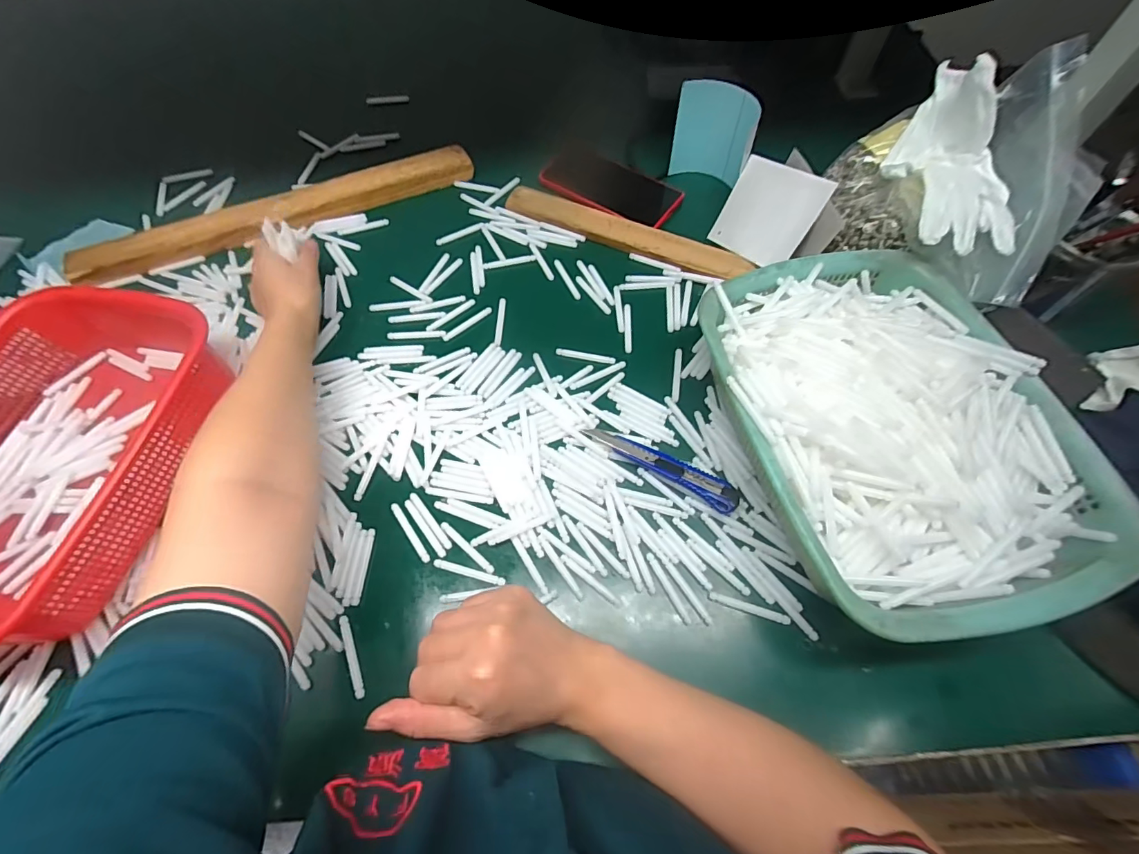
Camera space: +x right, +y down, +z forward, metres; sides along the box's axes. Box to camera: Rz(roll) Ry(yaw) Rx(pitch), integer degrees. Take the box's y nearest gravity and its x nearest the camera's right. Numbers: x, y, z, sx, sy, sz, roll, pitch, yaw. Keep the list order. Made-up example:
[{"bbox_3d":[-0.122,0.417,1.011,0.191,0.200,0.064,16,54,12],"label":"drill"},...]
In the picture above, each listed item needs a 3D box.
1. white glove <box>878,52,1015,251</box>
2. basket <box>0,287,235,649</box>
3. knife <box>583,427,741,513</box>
[{"bbox_3d":[0.330,-0.227,0.402,0.086,0.051,0.171,2,77,2],"label":"white glove"},{"bbox_3d":[-0.420,0.023,0.389,0.209,0.076,0.288,11,64,6],"label":"basket"},{"bbox_3d":[0.078,0.030,0.408,0.136,0.014,0.024,30,67,15],"label":"knife"}]

